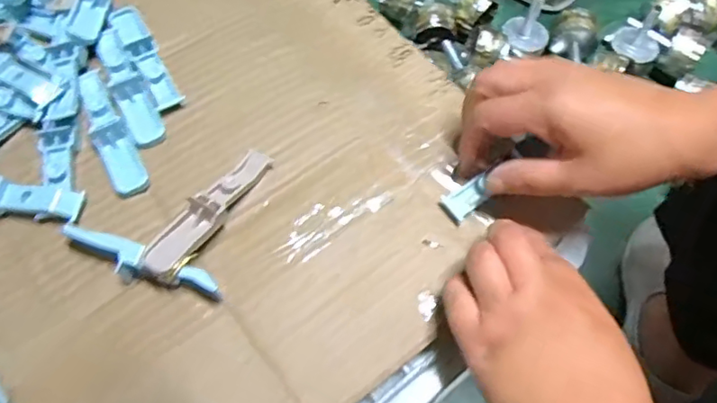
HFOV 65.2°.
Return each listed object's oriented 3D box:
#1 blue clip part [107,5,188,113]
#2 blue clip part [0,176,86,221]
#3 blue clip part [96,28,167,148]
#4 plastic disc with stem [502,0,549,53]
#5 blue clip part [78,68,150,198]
[{"bbox_3d":[-0.150,-0.103,0.395,0.022,0.014,0.096,-28,67,-14],"label":"blue clip part"},{"bbox_3d":[-0.217,-0.004,0.338,0.102,0.013,0.024,9,64,4],"label":"blue clip part"},{"bbox_3d":[-0.156,-0.079,0.378,0.022,0.007,0.098,-27,67,-14],"label":"blue clip part"},{"bbox_3d":[0.227,-0.234,0.746,0.059,0.046,0.054,0,63,-1],"label":"plastic disc with stem"},{"bbox_3d":[-0.162,-0.046,0.362,0.020,0.007,0.095,-24,66,-13],"label":"blue clip part"}]

